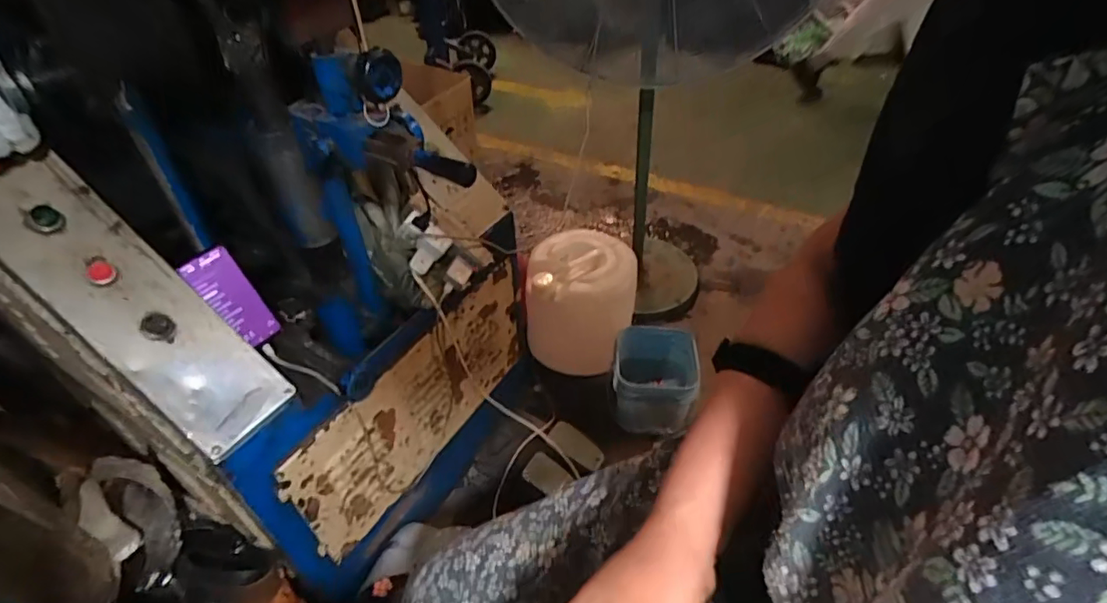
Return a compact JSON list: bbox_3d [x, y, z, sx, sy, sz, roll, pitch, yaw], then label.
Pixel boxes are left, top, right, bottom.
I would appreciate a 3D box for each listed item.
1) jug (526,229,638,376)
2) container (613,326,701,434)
[{"bbox_3d":[0.083,0.005,1.548,0.284,0.332,0.246,3,43,6],"label":"jug"},{"bbox_3d":[0.272,0.208,1.460,0.239,0.172,0.234,0,43,3],"label":"container"}]

